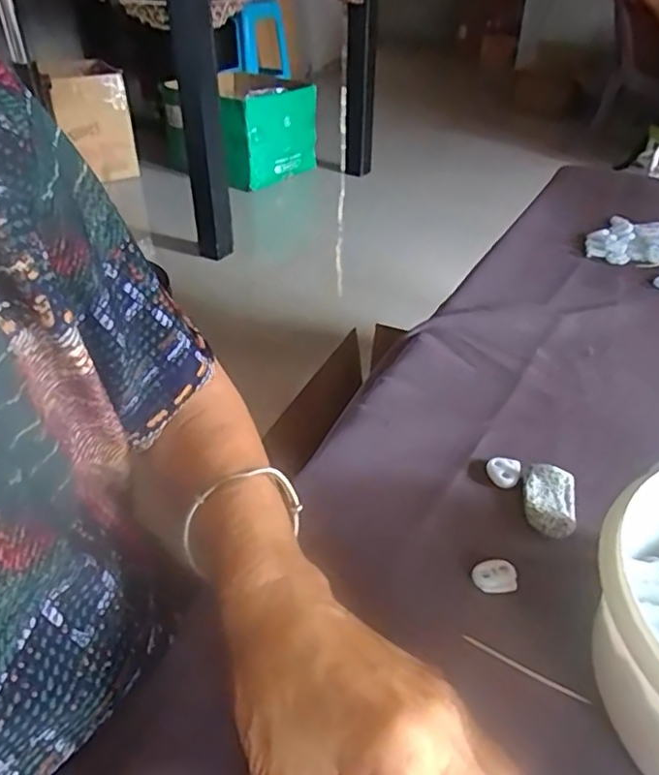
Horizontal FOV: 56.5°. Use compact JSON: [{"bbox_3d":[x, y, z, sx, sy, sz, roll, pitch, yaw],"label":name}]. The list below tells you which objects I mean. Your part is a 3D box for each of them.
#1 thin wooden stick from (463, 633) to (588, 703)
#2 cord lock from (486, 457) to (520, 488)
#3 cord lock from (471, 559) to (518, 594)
[{"bbox_3d":[0.088,0.128,0.279,0.058,0.004,0.004,22,43,28],"label":"thin wooden stick"},{"bbox_3d":[0.106,0.051,0.375,0.019,0.005,0.020,12,39,18],"label":"cord lock"},{"bbox_3d":[0.085,0.097,0.315,0.021,0.006,0.018,-10,38,-11],"label":"cord lock"}]

